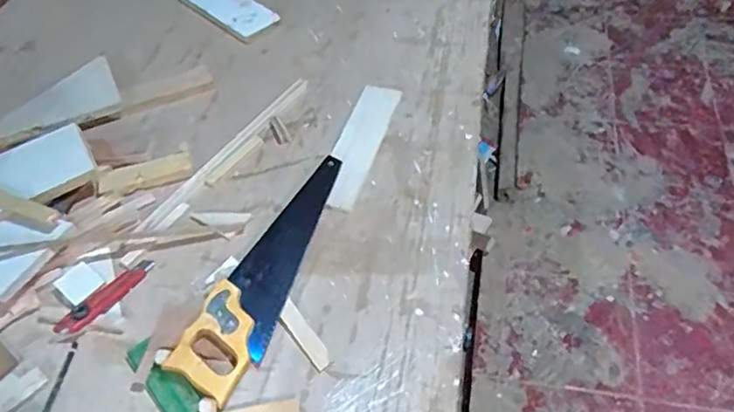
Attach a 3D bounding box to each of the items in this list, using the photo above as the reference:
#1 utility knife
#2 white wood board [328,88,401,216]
[{"bbox_3d":[-0.359,0.126,0.822,0.031,0.012,0.148,41,58,8],"label":"utility knife"},{"bbox_3d":[-0.013,-0.108,0.991,0.070,0.009,0.294,13,49,12],"label":"white wood board"}]

